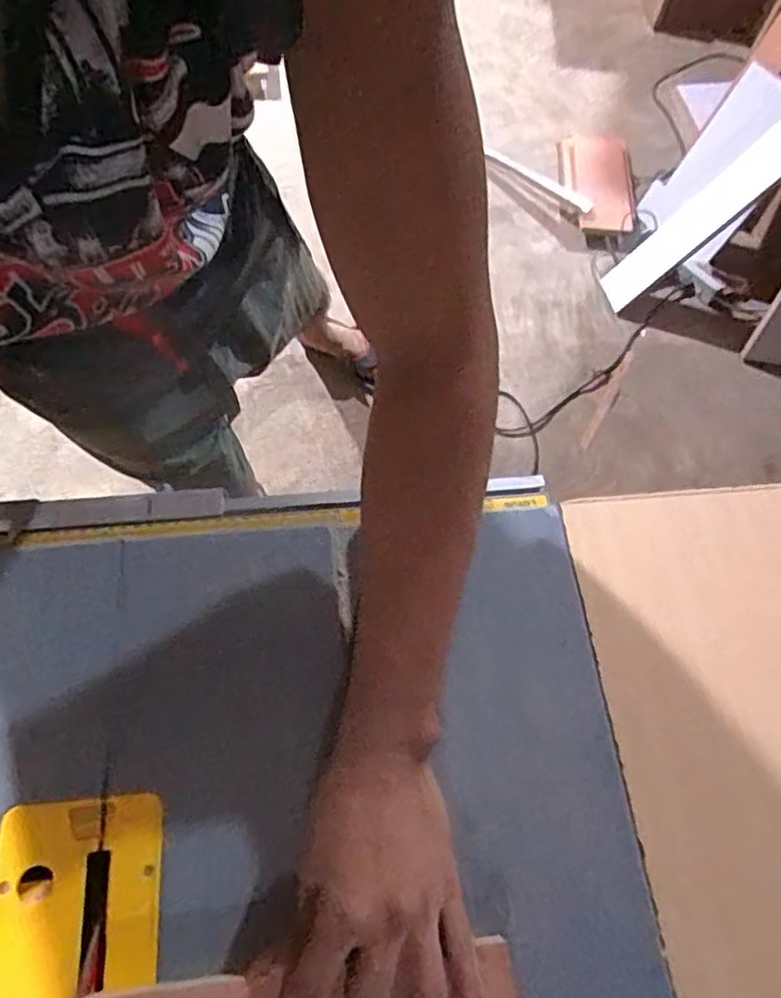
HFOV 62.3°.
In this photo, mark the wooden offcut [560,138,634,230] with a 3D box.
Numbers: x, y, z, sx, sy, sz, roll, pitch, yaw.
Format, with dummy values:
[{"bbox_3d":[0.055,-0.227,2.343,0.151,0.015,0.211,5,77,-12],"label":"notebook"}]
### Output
[{"bbox_3d":[0.525,-0.812,1.651,0.156,0.016,0.354,-1,61,10],"label":"wooden offcut"}]

